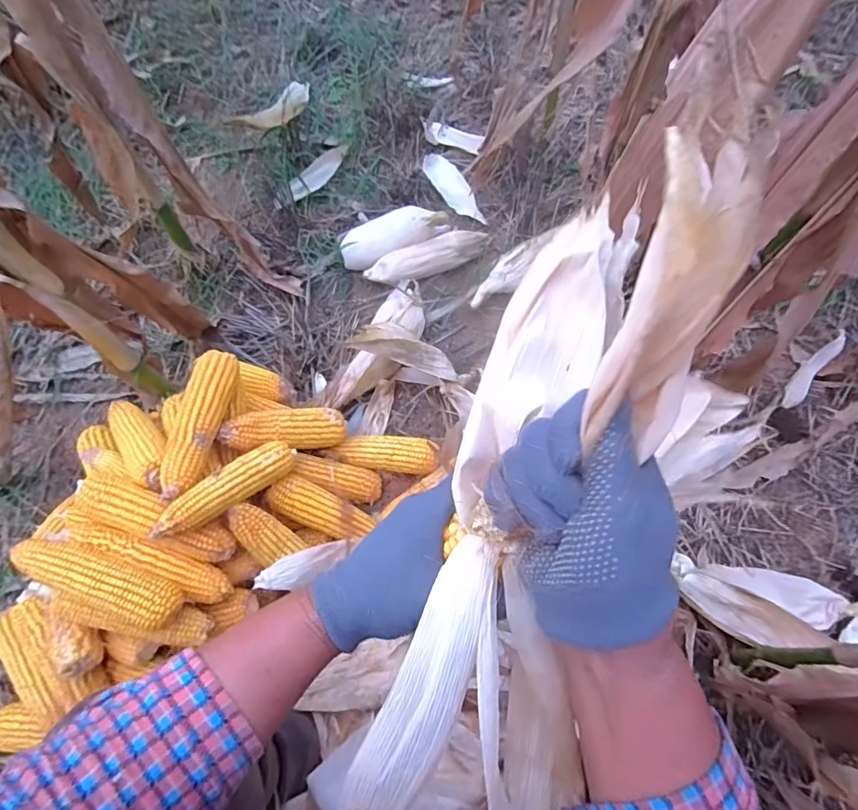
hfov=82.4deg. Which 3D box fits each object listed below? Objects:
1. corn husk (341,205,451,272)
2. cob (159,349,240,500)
[{"bbox_3d":[-0.074,-0.359,1.026,0.235,0.067,0.091,-26,64,-11],"label":"corn husk"},{"bbox_3d":[-0.320,0.021,0.682,0.057,0.059,0.234,4,62,5],"label":"cob"}]

